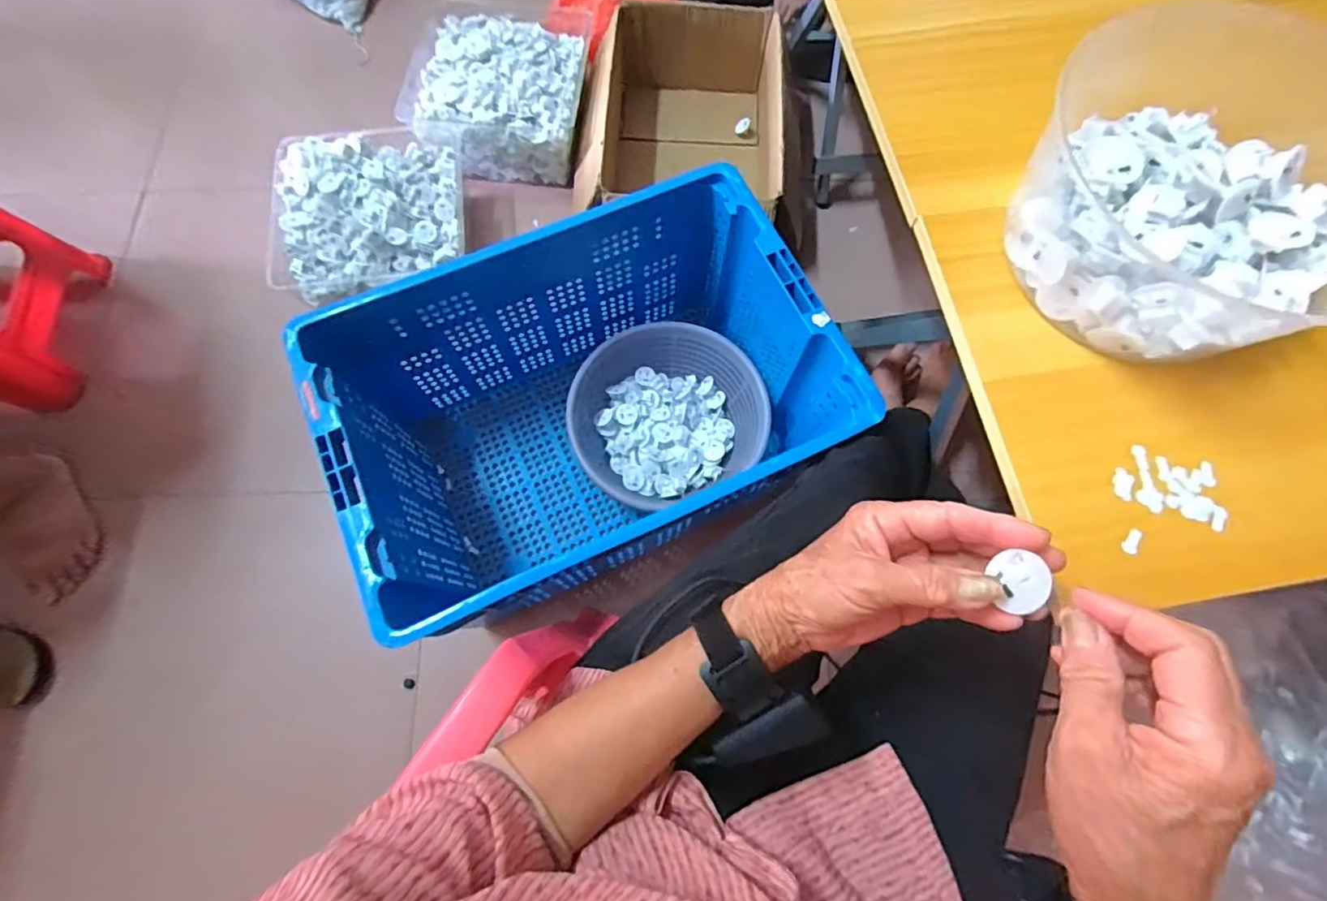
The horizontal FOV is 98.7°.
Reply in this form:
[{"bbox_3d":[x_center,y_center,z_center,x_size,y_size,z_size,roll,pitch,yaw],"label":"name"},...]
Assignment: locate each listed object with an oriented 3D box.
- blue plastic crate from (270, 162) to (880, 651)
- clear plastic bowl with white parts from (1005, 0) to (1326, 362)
[{"bbox_3d":[-0.096,-0.044,0.785,0.571,0.321,0.392,-24,74,-8],"label":"blue plastic crate"},{"bbox_3d":[0.382,-0.180,0.380,0.244,0.087,0.253,0,72,-1],"label":"clear plastic bowl with white parts"}]

